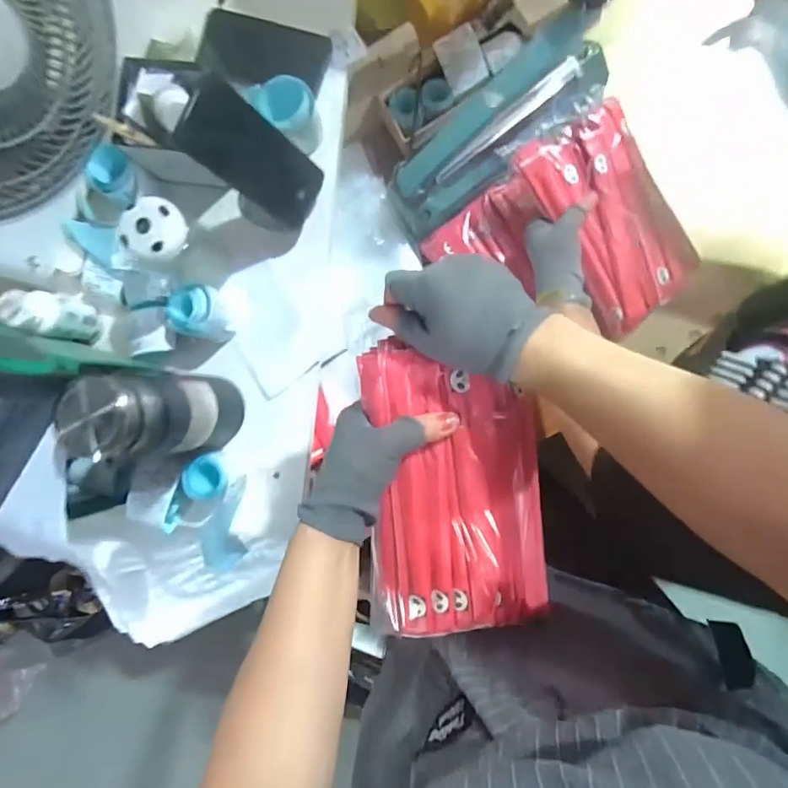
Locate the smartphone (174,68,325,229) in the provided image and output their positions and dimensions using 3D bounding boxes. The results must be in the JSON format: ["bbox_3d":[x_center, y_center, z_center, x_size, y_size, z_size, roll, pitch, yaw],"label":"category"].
[{"bbox_3d":[-0.143,-0.245,0.525,0.075,0.163,0.011,-45,52,16],"label":"smartphone"}]

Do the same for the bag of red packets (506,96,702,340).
[{"bbox_3d":[0.262,-0.205,0.588,0.136,0.014,0.242,-32,103,3],"label":"bag of red packets"}]

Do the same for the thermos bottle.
[{"bbox_3d":[-0.230,0.021,0.487,0.073,0.168,0.082,4,90,7],"label":"thermos bottle"}]

